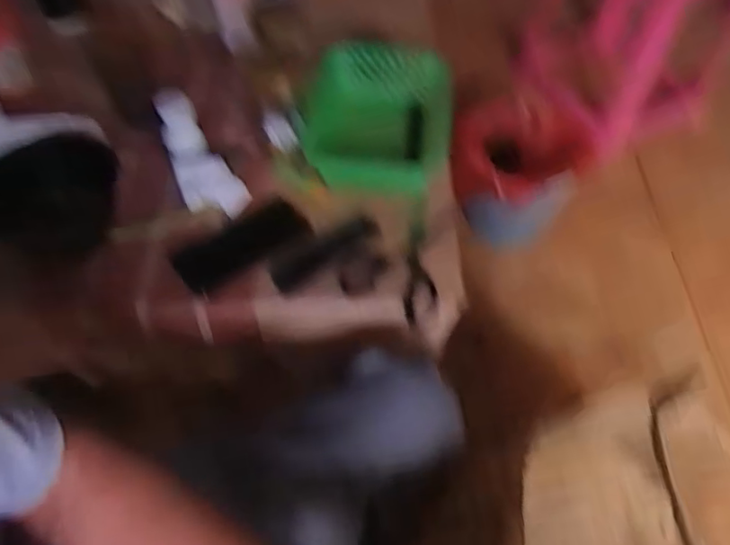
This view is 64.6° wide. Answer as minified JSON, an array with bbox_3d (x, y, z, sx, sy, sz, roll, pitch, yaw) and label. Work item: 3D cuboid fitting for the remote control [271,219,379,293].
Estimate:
[{"bbox_3d":[-0.045,-0.026,0.703,0.146,0.017,0.039,-30,61,-20],"label":"remote control"}]

